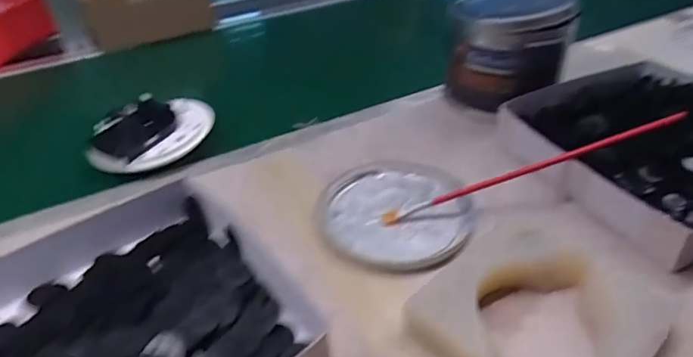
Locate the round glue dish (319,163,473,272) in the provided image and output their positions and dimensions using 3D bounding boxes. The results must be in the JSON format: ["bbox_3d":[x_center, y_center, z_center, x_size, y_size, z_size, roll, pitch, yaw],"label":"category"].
[{"bbox_3d":[0.041,0.027,0.415,0.125,0.016,0.128,-4,36,3],"label":"round glue dish"}]

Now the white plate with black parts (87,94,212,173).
[{"bbox_3d":[-0.203,-0.050,0.510,0.119,0.027,0.112,-4,36,3],"label":"white plate with black parts"}]

